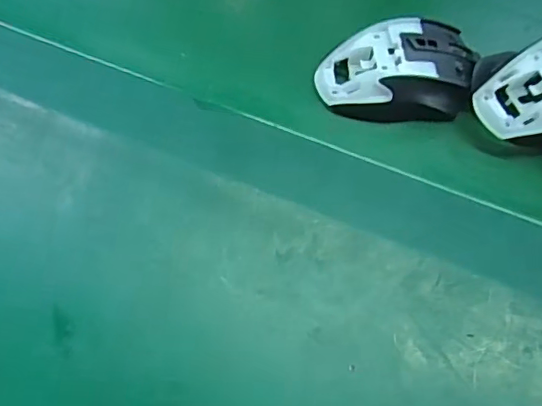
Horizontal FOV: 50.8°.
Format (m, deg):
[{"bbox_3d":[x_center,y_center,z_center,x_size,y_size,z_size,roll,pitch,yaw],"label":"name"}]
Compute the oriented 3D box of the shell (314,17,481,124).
[{"bbox_3d":[0.090,-0.094,0.403,0.108,0.034,0.068,-5,63,-3],"label":"shell"}]

